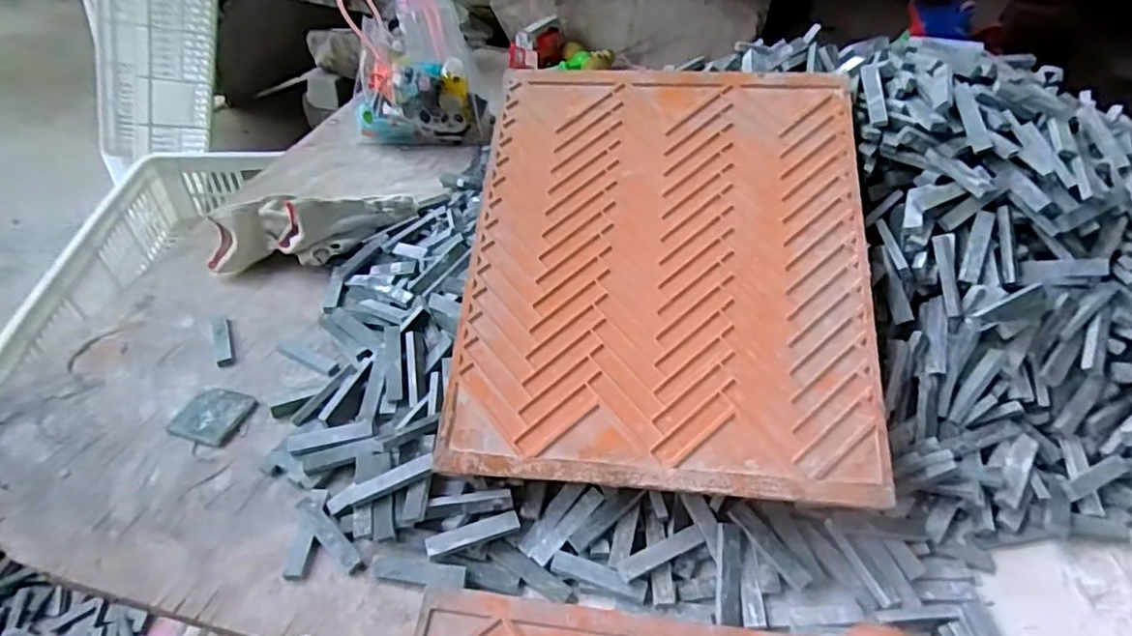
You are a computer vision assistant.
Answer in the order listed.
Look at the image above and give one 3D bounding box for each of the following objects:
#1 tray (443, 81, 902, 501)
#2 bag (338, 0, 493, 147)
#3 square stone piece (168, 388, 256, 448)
[{"bbox_3d":[0.075,-0.048,0.480,0.292,0.010,0.345,3,68,6],"label":"tray"},{"bbox_3d":[-0.186,-0.321,0.790,0.168,0.200,0.091,-6,48,-8],"label":"bag"},{"bbox_3d":[-0.277,0.077,0.500,0.048,0.014,0.049,11,44,10],"label":"square stone piece"}]

